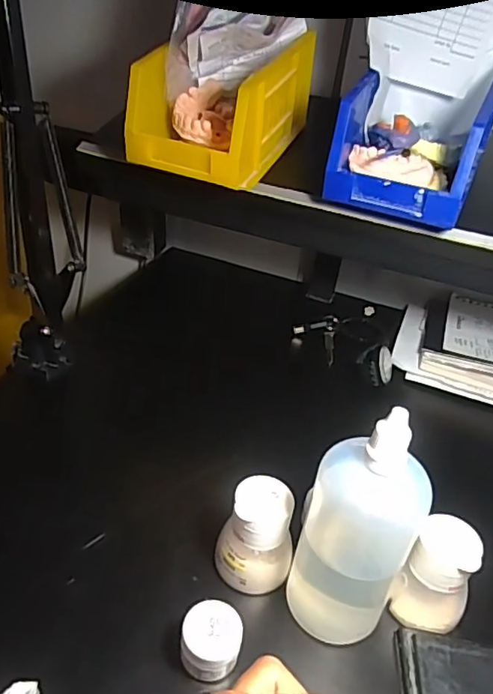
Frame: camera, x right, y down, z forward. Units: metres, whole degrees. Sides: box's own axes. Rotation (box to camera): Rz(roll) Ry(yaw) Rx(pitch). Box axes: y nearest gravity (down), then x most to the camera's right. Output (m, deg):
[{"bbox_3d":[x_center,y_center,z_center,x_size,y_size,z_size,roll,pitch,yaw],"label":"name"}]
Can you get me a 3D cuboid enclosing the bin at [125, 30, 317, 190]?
[{"bbox_3d":[-0.018,-0.206,0.465,0.093,0.088,0.155,19,37,16],"label":"bin"}]

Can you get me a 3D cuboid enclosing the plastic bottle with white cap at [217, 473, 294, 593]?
[{"bbox_3d":[0.006,0.121,0.347,0.044,0.064,0.042,5,35,-4],"label":"plastic bottle with white cap"}]

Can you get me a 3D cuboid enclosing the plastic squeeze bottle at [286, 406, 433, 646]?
[{"bbox_3d":[0.064,0.099,0.304,0.059,0.145,0.053,25,38,22],"label":"plastic squeeze bottle"}]

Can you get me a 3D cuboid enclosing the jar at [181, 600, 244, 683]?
[{"bbox_3d":[-0.020,0.167,0.307,0.032,0.032,0.035,5,35,-4],"label":"jar"}]

